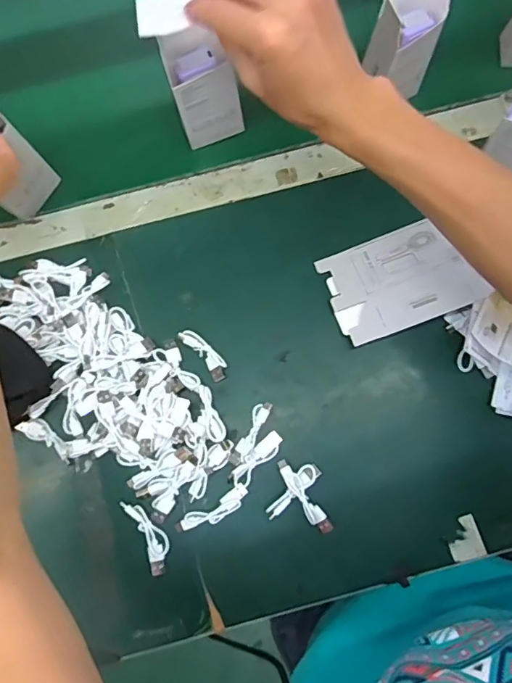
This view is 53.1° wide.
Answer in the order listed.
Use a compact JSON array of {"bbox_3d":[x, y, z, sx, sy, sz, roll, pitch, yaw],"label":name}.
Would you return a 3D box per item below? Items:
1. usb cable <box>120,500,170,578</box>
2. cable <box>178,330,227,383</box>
[{"bbox_3d":[-0.099,0.182,0.482,0.025,0.010,0.074,-25,78,-6],"label":"usb cable"},{"bbox_3d":[-0.051,0.012,0.512,0.020,0.008,0.061,-39,80,-8],"label":"cable"}]

